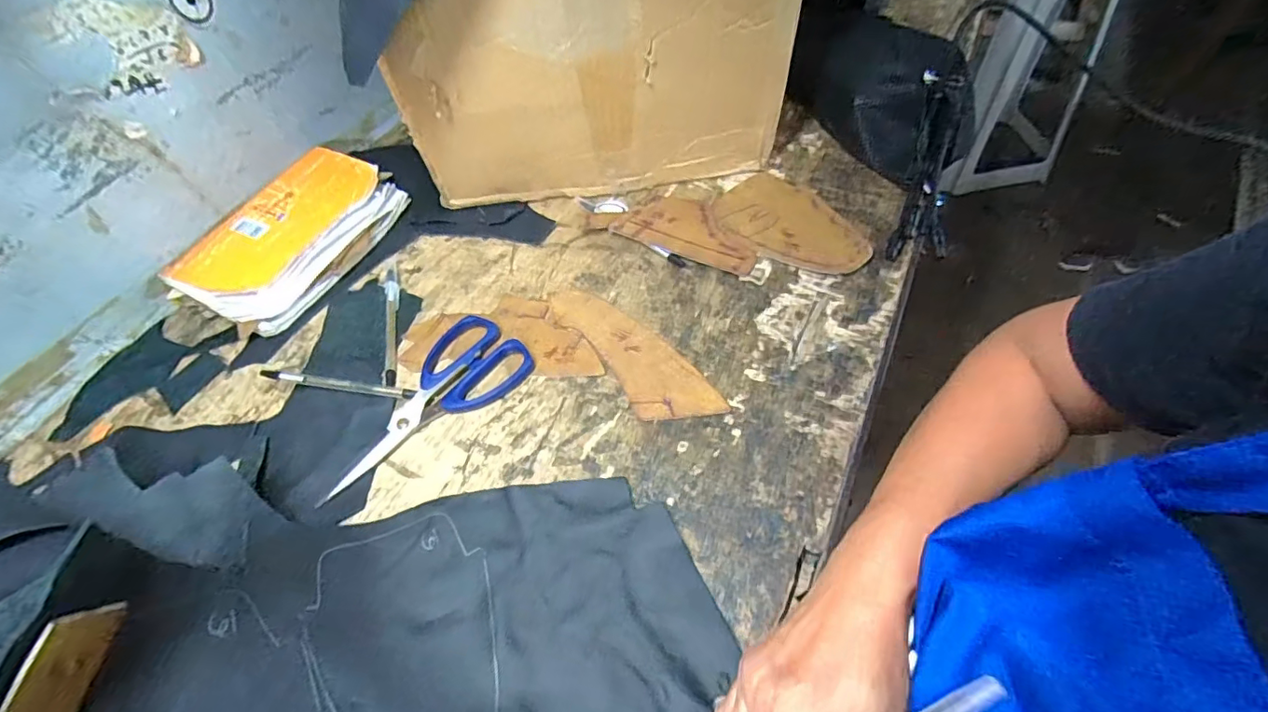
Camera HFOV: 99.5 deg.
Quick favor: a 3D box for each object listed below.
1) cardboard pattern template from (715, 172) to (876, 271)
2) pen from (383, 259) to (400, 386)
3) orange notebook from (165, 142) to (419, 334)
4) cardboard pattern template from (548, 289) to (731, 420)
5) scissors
[{"bbox_3d":[0.153,-0.128,0.515,0.151,0.005,0.096,37,67,28],"label":"cardboard pattern template"},{"bbox_3d":[-0.218,-0.035,0.482,0.012,0.007,0.150,-13,55,-4],"label":"pen"},{"bbox_3d":[-0.335,-0.119,0.529,0.131,0.048,0.197,22,59,19],"label":"orange notebook"},{"bbox_3d":[-0.004,-0.005,0.444,0.058,0.005,0.175,-34,59,-18],"label":"cardboard pattern template"},{"bbox_3d":[-0.168,0.035,0.427,0.176,0.012,0.077,-39,60,-21],"label":"scissors"}]

